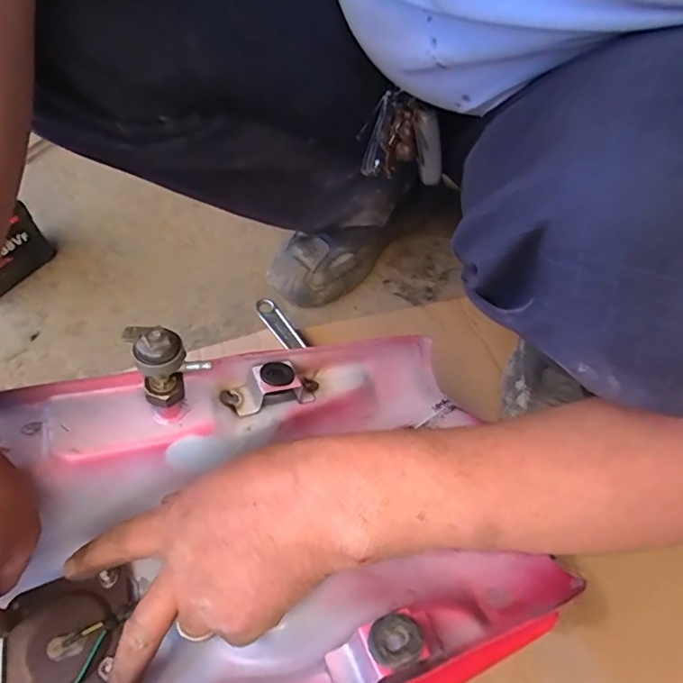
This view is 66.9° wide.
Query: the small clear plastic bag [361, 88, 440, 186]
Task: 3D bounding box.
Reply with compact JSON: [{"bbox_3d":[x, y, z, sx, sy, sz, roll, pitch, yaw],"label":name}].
[{"bbox_3d":[0.054,-0.175,0.445,0.064,0.063,0.029,8,53,7],"label":"small clear plastic bag"}]

